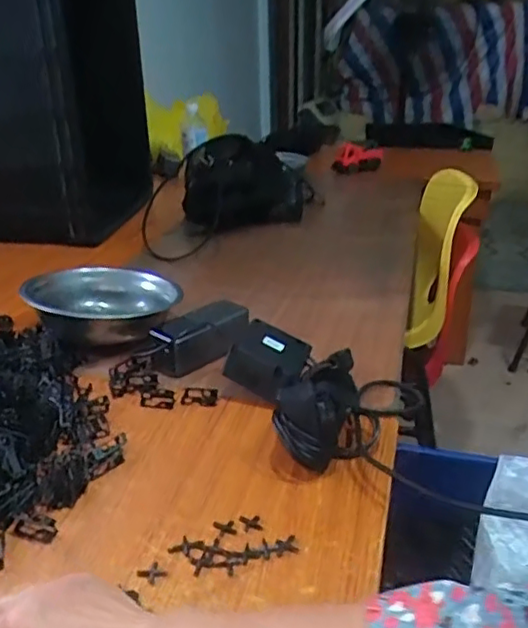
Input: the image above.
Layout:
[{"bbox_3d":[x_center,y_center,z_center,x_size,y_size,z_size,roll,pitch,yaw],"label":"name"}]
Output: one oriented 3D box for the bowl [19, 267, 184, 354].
[{"bbox_3d":[-0.212,-0.010,0.831,0.181,0.073,0.180,-1,25,0],"label":"bowl"}]

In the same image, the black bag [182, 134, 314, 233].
[{"bbox_3d":[-0.033,-0.283,1.343,0.277,0.191,0.087,-17,29,-32],"label":"black bag"}]

